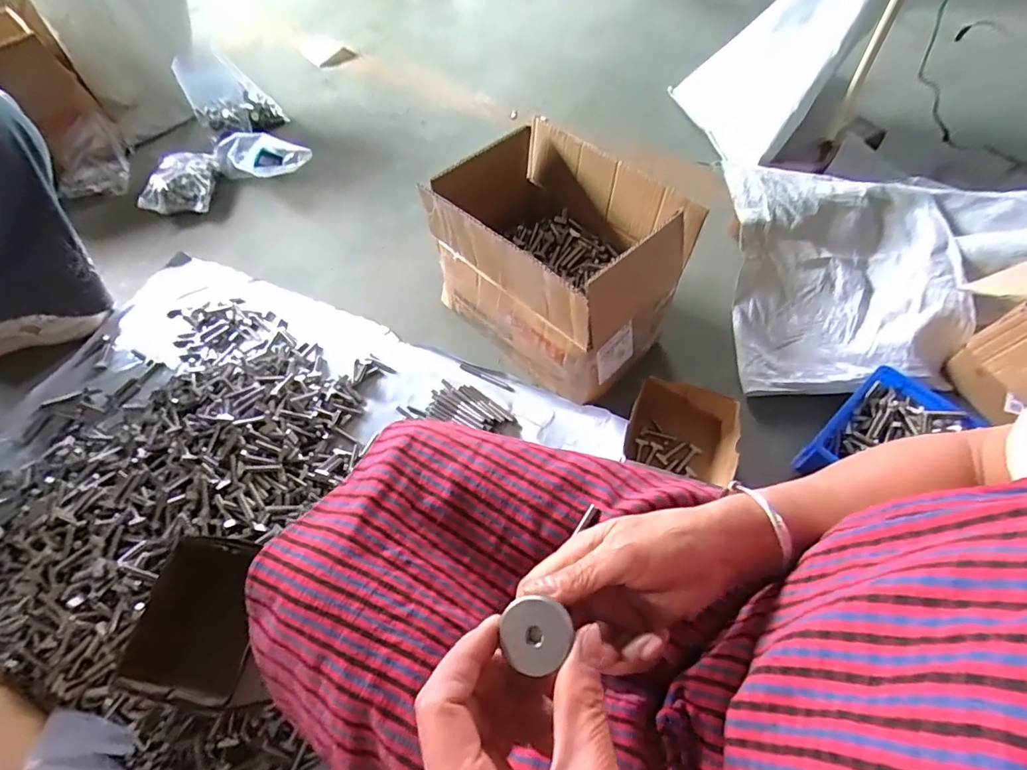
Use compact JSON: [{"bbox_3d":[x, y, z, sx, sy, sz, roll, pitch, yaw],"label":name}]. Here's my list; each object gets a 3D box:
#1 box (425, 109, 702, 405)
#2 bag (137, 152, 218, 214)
[{"bbox_3d":[0.066,-0.205,0.807,0.362,0.272,0.269,37,67,27],"label":"box"},{"bbox_3d":[-0.735,-0.447,1.118,0.123,0.063,0.168,-4,55,4],"label":"bag"}]

